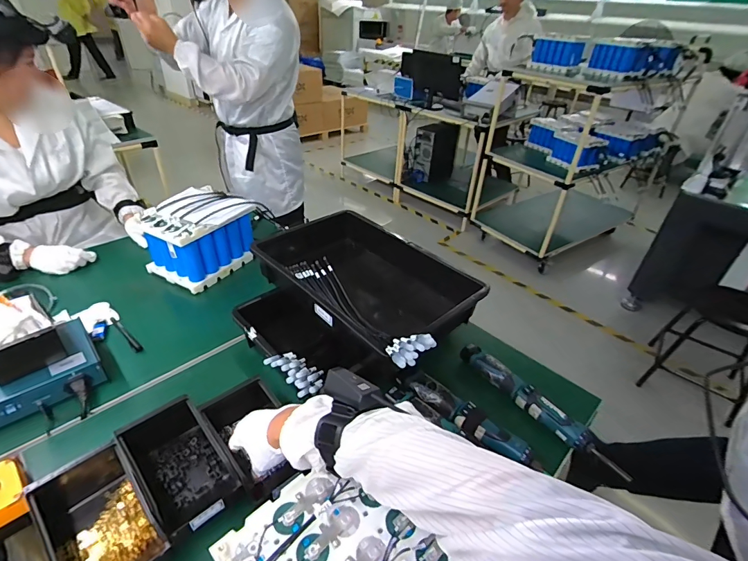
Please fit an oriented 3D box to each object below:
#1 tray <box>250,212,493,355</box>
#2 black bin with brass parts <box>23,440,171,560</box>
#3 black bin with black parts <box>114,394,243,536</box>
[{"bbox_3d":[-0.040,-0.008,0.829,0.286,0.090,0.468,-27,45,-37],"label":"tray"},{"bbox_3d":[-0.353,0.301,0.494,0.208,0.070,0.105,31,43,33],"label":"black bin with brass parts"},{"bbox_3d":[-0.273,0.265,0.550,0.102,0.071,0.168,-27,45,-36],"label":"black bin with black parts"}]

